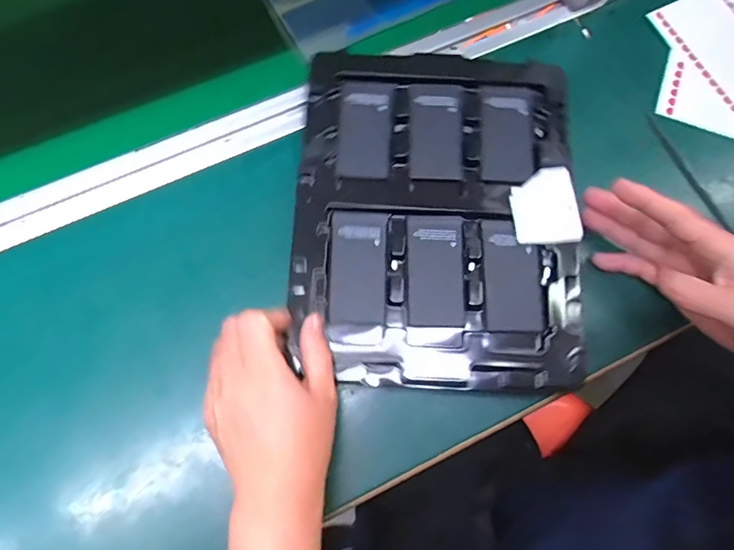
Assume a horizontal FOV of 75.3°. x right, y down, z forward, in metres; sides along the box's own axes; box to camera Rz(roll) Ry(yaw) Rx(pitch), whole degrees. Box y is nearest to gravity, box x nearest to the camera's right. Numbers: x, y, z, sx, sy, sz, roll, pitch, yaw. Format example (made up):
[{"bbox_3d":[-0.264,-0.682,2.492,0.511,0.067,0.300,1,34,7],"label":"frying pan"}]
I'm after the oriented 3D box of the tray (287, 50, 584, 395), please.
[{"bbox_3d":[0.054,-0.052,0.376,0.217,0.030,0.272,3,73,0],"label":"tray"}]

